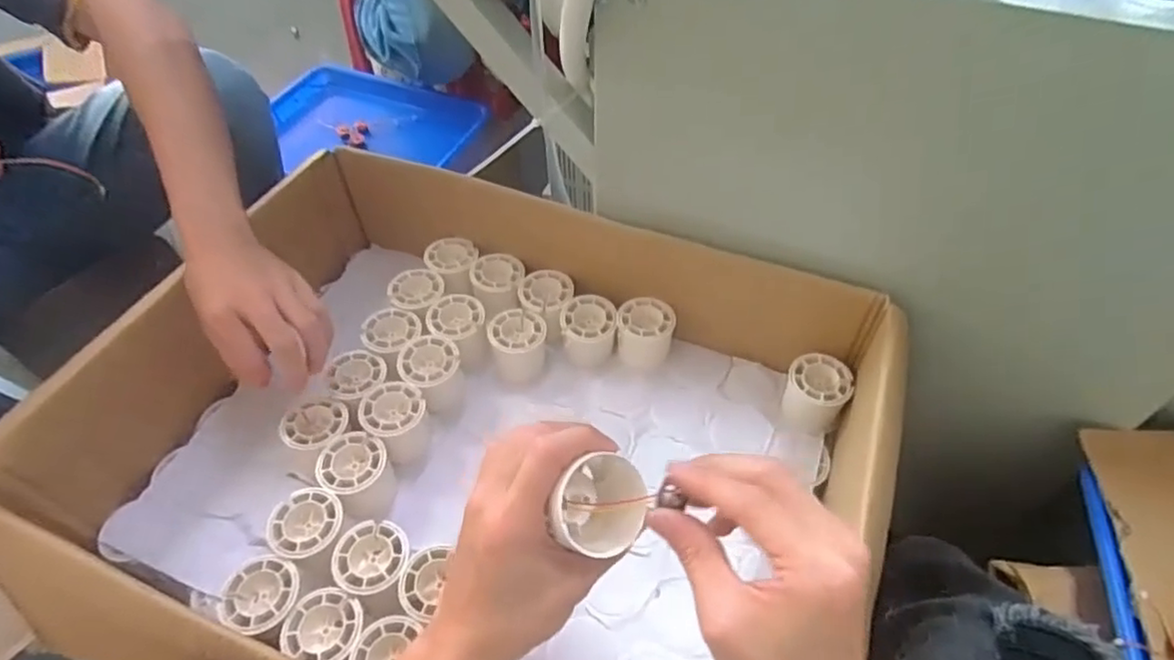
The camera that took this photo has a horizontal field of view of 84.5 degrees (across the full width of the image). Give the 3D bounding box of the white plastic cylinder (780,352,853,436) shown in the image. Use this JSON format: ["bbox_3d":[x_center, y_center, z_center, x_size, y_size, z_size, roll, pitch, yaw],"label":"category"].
[{"bbox_3d":[0.206,0.058,0.585,0.052,0.049,0.059,20,55,17],"label":"white plastic cylinder"}]

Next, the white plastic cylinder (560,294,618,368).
[{"bbox_3d":[0.002,0.002,0.643,0.052,0.052,0.050,-2,52,0],"label":"white plastic cylinder"}]

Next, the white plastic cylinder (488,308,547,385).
[{"bbox_3d":[-0.066,0.015,0.636,0.054,0.050,0.058,-4,52,-1],"label":"white plastic cylinder"}]

